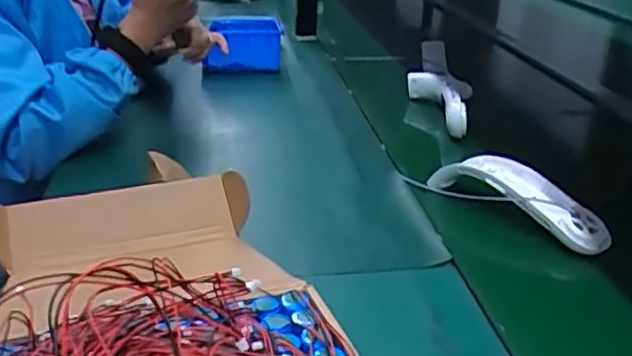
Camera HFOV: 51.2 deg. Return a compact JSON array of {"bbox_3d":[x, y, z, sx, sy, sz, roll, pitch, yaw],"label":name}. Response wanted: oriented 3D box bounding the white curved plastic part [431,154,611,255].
[{"bbox_3d":[0.210,0.018,0.685,0.063,0.038,0.192,-15,29,-32],"label":"white curved plastic part"}]

